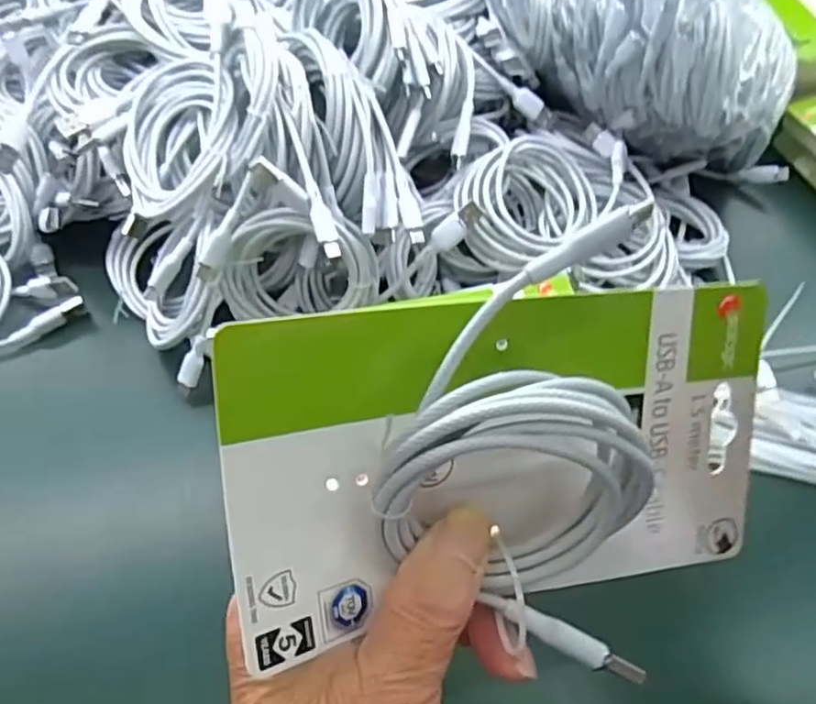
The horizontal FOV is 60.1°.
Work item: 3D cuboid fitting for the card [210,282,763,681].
[{"bbox_3d":[0.038,0.034,0.208,0.176,0.099,0.036,-4,13,-18],"label":"card"}]

